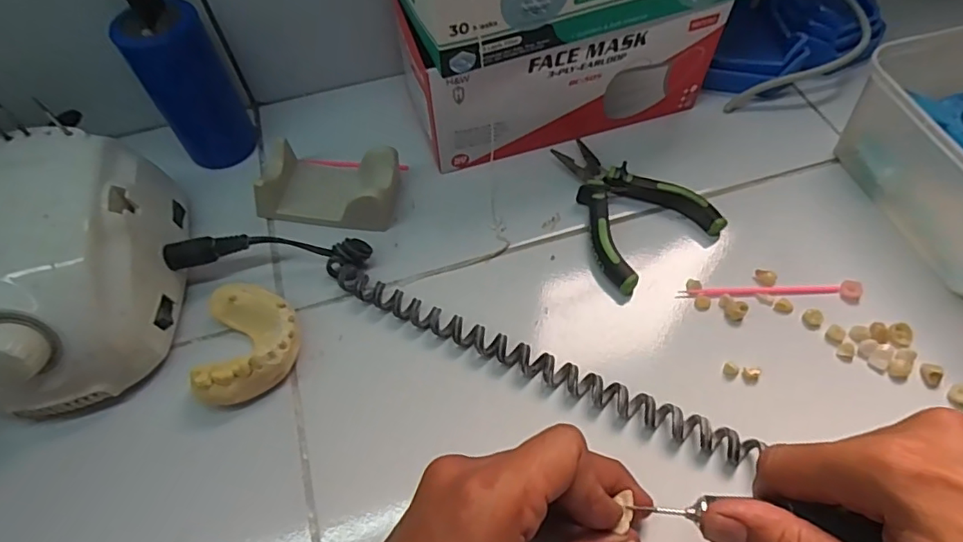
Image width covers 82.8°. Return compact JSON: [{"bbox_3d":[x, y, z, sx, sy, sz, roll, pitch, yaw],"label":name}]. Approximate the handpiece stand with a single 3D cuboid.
[{"bbox_3d":[-0.100,-0.056,0.359,0.086,0.034,0.046,8,60,6],"label":"handpiece stand"}]

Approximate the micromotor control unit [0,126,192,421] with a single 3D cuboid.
[{"bbox_3d":[-0.224,0.002,0.296,0.093,0.084,0.134,-12,60,-6],"label":"micromotor control unit"}]

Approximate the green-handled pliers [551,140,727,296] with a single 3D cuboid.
[{"bbox_3d":[0.089,-0.045,0.357,0.084,0.017,0.105,-31,63,-16],"label":"green-handled pliers"}]

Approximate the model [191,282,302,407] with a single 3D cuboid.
[{"bbox_3d":[-0.127,0.038,0.304,0.048,0.028,0.067,-6,59,-2],"label":"model"}]

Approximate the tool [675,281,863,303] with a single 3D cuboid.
[{"bbox_3d":[0.172,0.011,0.326,0.105,0.006,0.011,2,59,3],"label":"tool"}]

